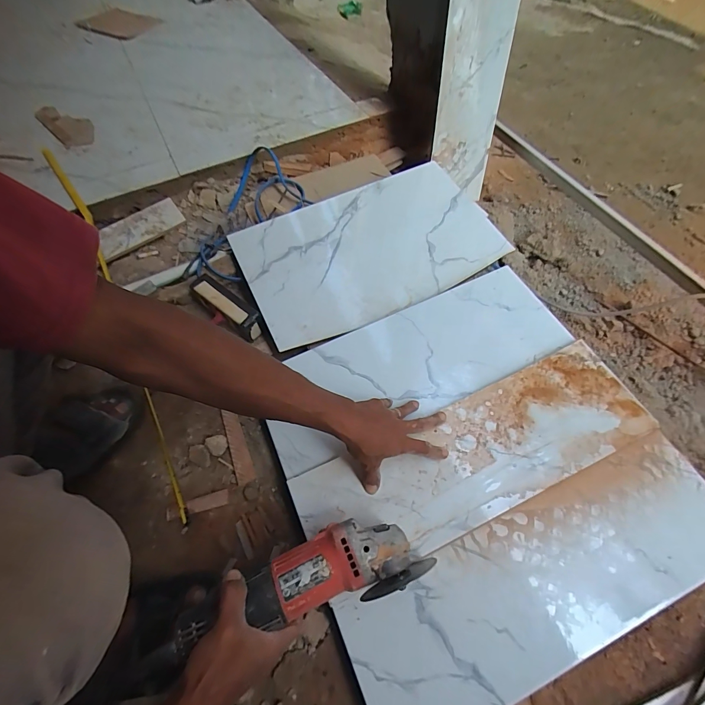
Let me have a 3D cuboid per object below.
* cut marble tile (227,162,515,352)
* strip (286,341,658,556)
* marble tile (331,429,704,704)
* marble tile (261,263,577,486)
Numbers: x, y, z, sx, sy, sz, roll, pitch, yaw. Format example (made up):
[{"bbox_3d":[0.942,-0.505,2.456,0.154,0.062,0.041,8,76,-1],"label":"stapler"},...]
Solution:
[{"bbox_3d":[0.040,-0.214,0.716,0.493,0.016,0.315,-24,64,-12],"label":"cut marble tile"},{"bbox_3d":[0.166,0.140,0.497,0.486,0.010,0.154,-21,65,-8],"label":"strip"},{"bbox_3d":[0.233,0.268,0.429,0.489,0.007,0.155,-23,62,-9],"label":"marble tile"},{"bbox_3d":[0.097,0.010,0.581,0.488,0.010,0.185,-23,60,-9],"label":"marble tile"}]

